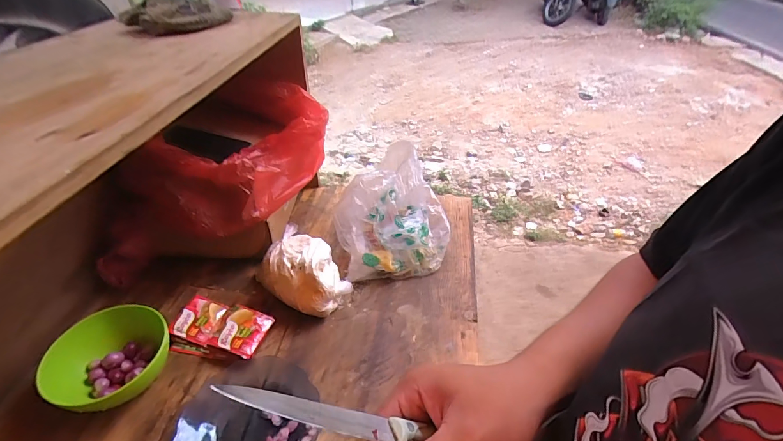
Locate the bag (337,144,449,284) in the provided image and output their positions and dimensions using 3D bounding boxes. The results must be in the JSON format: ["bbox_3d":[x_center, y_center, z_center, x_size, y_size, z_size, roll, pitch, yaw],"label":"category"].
[{"bbox_3d":[-0.008,-0.035,0.797,0.232,0.168,0.292,-11,43,-14],"label":"bag"}]

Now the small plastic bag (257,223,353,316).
[{"bbox_3d":[-0.160,0.097,0.671,0.124,0.102,0.161,-32,51,-32],"label":"small plastic bag"}]

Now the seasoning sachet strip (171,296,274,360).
[{"bbox_3d":[-0.288,0.179,0.622,0.152,0.029,0.095,7,41,5],"label":"seasoning sachet strip"}]

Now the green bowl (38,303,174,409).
[{"bbox_3d":[-0.410,0.210,0.542,0.136,0.085,0.159,24,46,23],"label":"green bowl"}]

